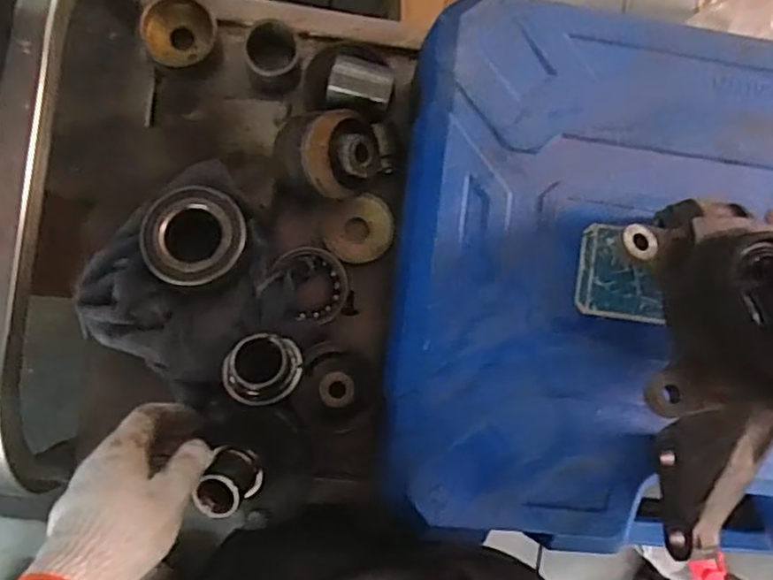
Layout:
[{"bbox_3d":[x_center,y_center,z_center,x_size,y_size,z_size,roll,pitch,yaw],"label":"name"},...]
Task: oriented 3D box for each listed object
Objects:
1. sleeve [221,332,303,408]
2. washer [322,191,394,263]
[{"bbox_3d":[-0.097,0.062,0.511,0.059,0.015,0.056,0,88,-6],"label":"sleeve"},{"bbox_3d":[-0.025,-0.056,0.584,0.059,0.013,0.060,1,94,11],"label":"washer"}]

